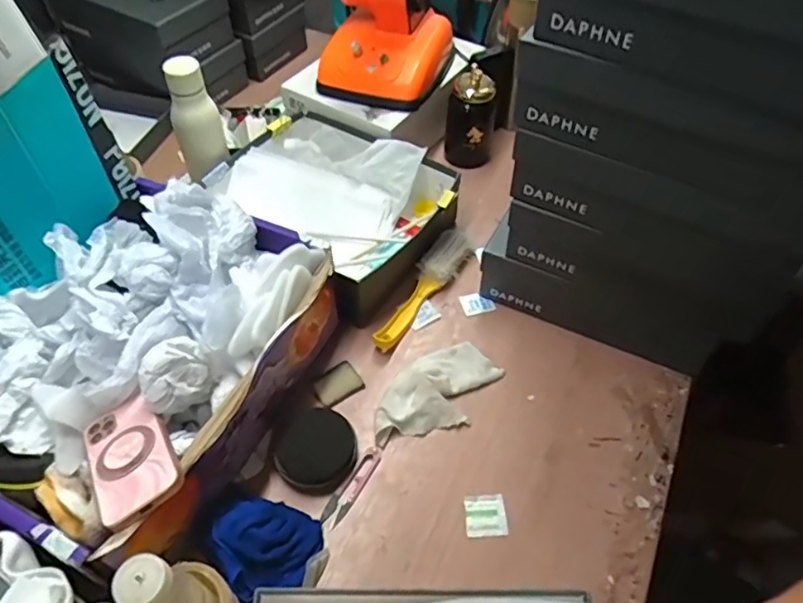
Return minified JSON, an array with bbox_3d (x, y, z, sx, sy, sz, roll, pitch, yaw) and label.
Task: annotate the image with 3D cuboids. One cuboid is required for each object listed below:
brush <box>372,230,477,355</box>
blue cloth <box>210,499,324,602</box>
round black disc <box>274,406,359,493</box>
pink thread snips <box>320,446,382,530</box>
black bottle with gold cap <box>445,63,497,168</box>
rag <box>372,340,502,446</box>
[{"bbox_3d":[0.027,-0.016,0.836,0.052,0.032,0.214,28,57,20],"label":"brush"},{"bbox_3d":[-0.135,0.246,0.617,0.102,0.060,0.110,-24,55,-17],"label":"blue cloth"},{"bbox_3d":[-0.094,0.169,0.684,0.079,0.032,0.088,20,54,15],"label":"round black disc"},{"bbox_3d":[-0.054,0.209,0.683,0.023,0.006,0.101,27,56,20],"label":"pink thread snips"},{"bbox_3d":[0.112,-0.292,0.977,0.077,0.158,0.072,8,52,7],"label":"black bottle with gold cap"},{"bbox_3d":[0.043,0.107,0.745,0.166,0.024,0.103,-10,52,-8],"label":"rag"}]

